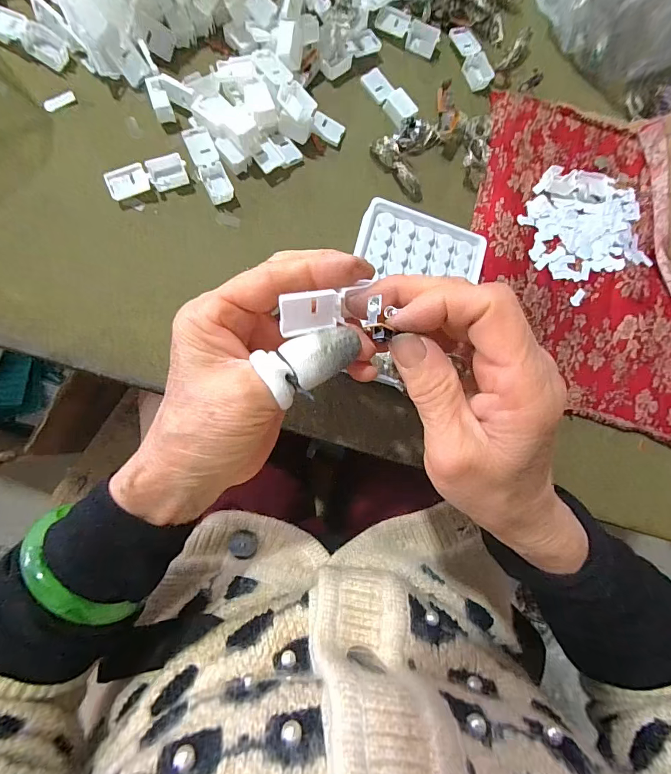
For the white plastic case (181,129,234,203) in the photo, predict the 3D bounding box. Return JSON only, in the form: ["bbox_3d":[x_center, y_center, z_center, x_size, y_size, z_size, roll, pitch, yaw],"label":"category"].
[{"bbox_3d":[-0.096,-0.167,0.299,0.020,0.009,0.054,-24,89,-11],"label":"white plastic case"}]

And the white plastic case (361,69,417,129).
[{"bbox_3d":[0.045,-0.243,0.329,0.021,0.011,0.056,-40,92,-11],"label":"white plastic case"}]

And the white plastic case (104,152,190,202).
[{"bbox_3d":[-0.138,-0.153,0.291,0.056,0.011,0.020,-22,88,-11],"label":"white plastic case"}]

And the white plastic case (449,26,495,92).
[{"bbox_3d":[0.121,-0.292,0.348,0.023,0.009,0.058,-19,88,-11],"label":"white plastic case"}]

